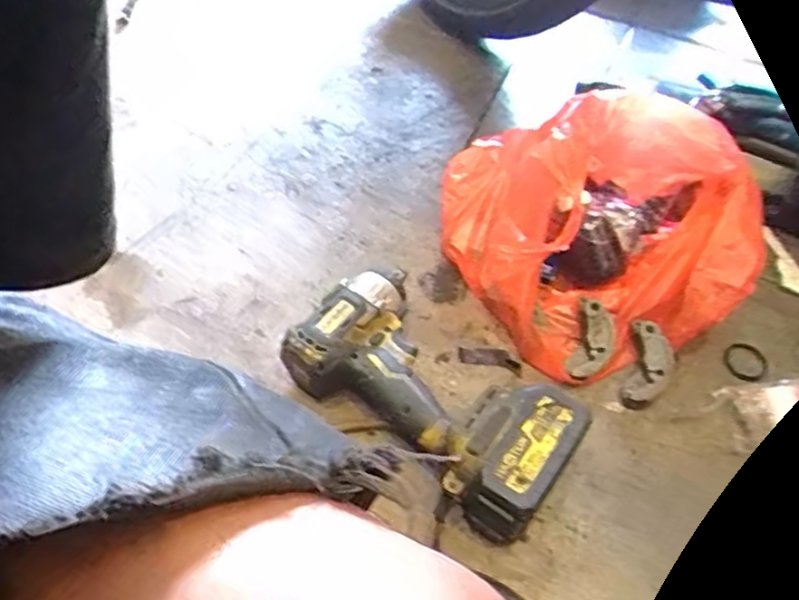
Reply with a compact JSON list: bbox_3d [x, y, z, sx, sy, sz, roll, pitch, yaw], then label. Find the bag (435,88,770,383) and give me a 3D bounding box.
[{"bbox_3d":[0.204,-0.087,0.721,0.297,0.121,0.289,-11,56,-12],"label":"bag"}]

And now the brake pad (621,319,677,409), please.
[{"bbox_3d":[0.240,0.064,0.673,0.042,0.011,0.088,16,69,7],"label":"brake pad"}]

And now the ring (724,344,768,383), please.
[{"bbox_3d":[0.344,0.061,0.697,0.043,0.005,0.042,2,54,-3],"label":"ring"}]

